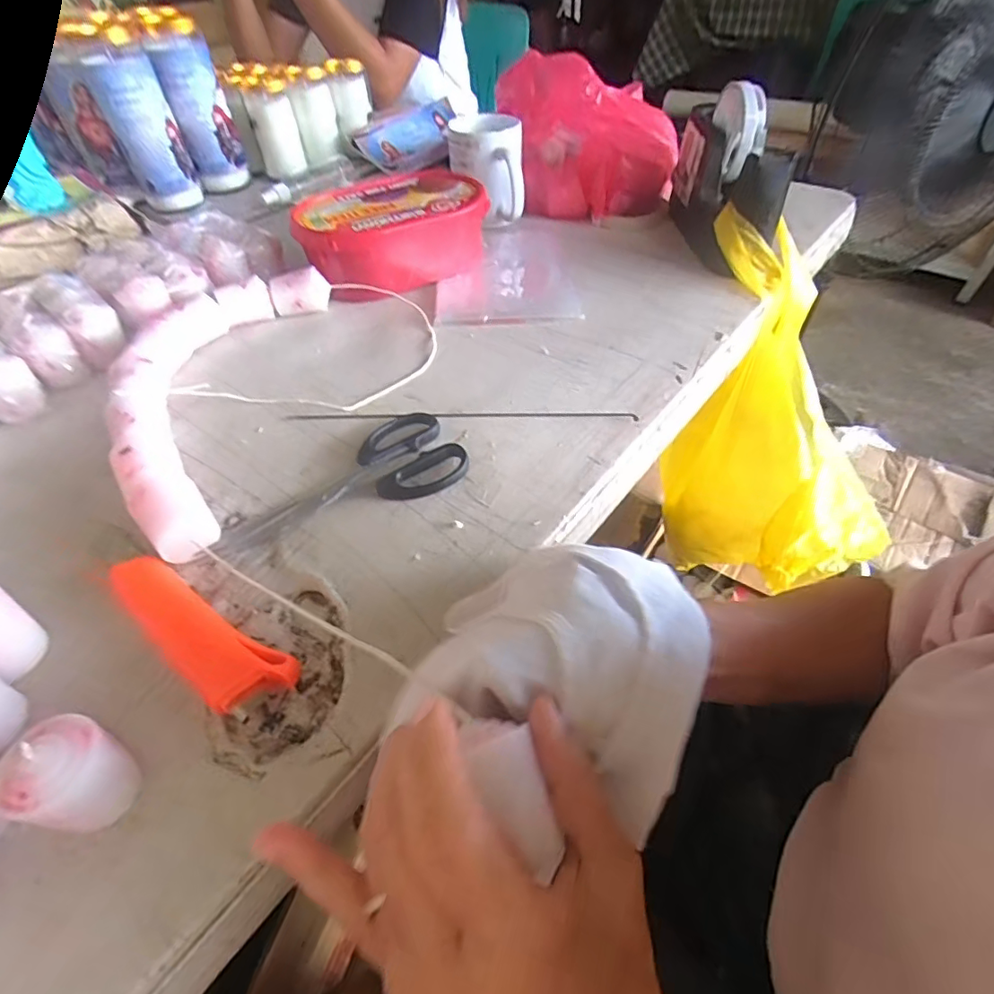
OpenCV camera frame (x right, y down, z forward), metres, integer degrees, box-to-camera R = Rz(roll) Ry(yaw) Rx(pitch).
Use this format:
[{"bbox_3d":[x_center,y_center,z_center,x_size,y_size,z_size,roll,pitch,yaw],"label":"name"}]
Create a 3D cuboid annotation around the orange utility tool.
[{"bbox_3d":[-0.160,0.071,0.283,0.128,0.023,0.036,27,56,21],"label":"orange utility tool"}]

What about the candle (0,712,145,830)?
[{"bbox_3d":[-0.174,0.115,0.223,0.037,0.045,0.038,11,51,9],"label":"candle"}]

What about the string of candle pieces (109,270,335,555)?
[{"bbox_3d":[-0.220,-0.084,0.406,0.125,0.034,0.302,-2,49,-1],"label":"string of candle pieces"}]

